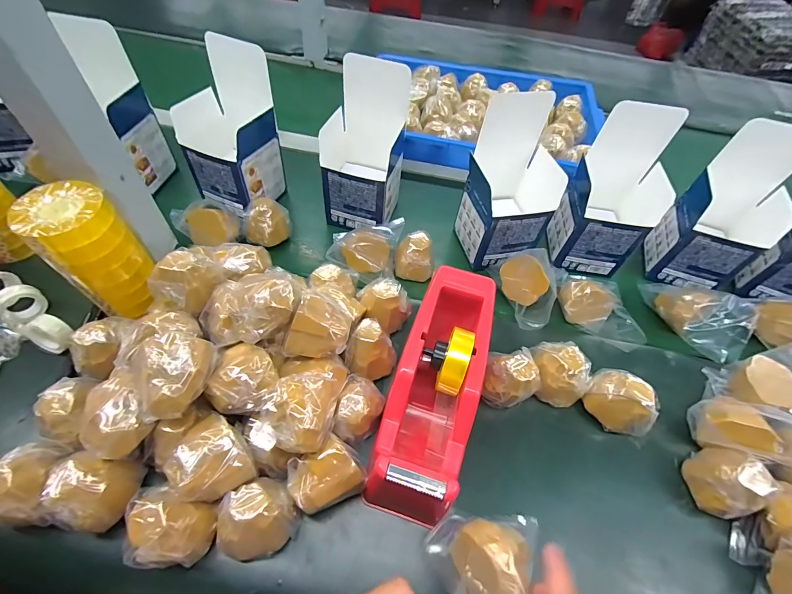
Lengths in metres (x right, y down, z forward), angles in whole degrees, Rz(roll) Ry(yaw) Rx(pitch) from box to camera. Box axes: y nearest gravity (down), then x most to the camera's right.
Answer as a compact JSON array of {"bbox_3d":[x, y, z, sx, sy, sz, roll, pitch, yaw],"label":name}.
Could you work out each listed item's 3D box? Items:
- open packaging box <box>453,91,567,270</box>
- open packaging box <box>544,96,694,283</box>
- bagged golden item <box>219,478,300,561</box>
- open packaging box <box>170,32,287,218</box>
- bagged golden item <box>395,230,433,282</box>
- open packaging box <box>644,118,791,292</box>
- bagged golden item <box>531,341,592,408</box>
[{"bbox_3d":[0.133,-0.129,0.432,0.098,0.169,0.091,-10,56,-12],"label":"open packaging box"},{"bbox_3d":[0.264,-0.118,0.442,0.089,0.174,0.096,7,54,0],"label":"open packaging box"},{"bbox_3d":[-0.102,0.165,0.271,0.051,0.051,0.044,-26,61,-22],"label":"bagged golden item"},{"bbox_3d":[-0.205,-0.196,0.448,0.090,0.168,0.088,22,55,11],"label":"open packaging box"},{"bbox_3d":[0.023,-0.049,0.448,0.045,0.044,0.047,6,54,0],"label":"bagged golden item"},{"bbox_3d":[0.396,-0.098,0.437,0.096,0.170,0.090,19,55,8],"label":"open packaging box"},{"bbox_3d":[0.166,0.080,0.377,0.046,0.060,0.060,1,54,-4],"label":"bagged golden item"}]

